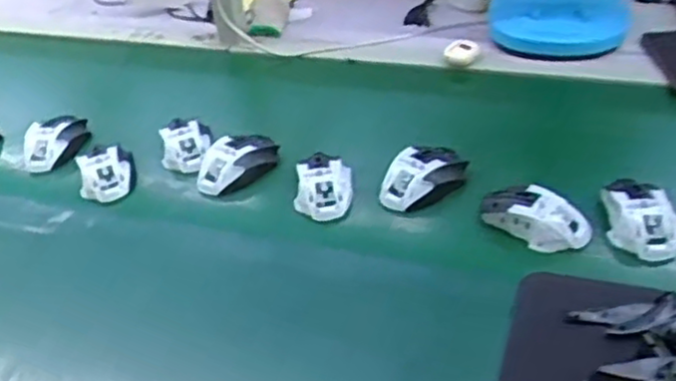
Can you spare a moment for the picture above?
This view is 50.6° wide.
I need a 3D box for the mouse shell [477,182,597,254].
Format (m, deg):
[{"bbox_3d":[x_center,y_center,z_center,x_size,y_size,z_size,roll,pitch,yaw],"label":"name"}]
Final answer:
[{"bbox_3d":[0.208,0.031,0.759,0.116,0.040,0.064,9,41,19],"label":"mouse shell"}]

